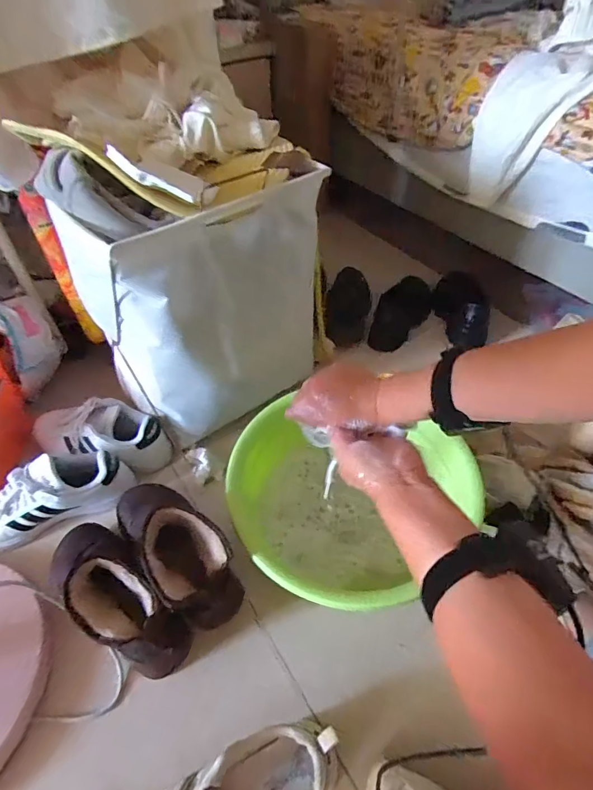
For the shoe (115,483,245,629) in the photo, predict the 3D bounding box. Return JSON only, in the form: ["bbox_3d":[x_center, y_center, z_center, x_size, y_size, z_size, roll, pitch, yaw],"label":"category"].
[{"bbox_3d":[-0.187,0.207,0.636,0.099,0.182,0.243,-34,55,-26],"label":"shoe"}]

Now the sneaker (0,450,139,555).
[{"bbox_3d":[-0.420,0.168,0.727,0.268,0.104,0.089,-20,50,-16],"label":"sneaker"}]

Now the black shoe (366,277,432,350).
[{"bbox_3d":[0.259,-0.202,1.071,0.105,0.067,0.241,21,52,20],"label":"black shoe"}]

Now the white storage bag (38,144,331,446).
[{"bbox_3d":[-0.138,-0.169,0.727,0.196,0.418,0.334,34,57,28],"label":"white storage bag"}]

